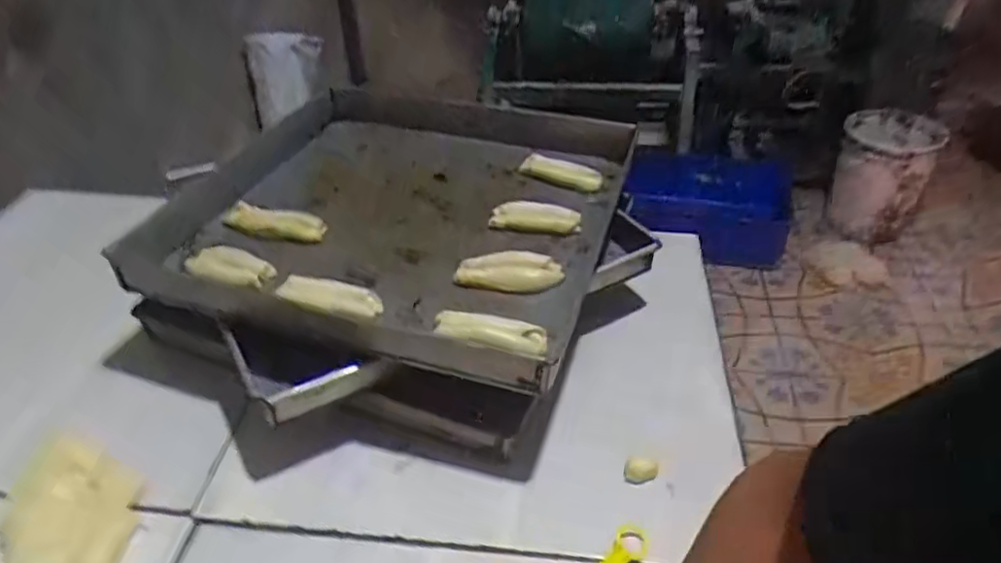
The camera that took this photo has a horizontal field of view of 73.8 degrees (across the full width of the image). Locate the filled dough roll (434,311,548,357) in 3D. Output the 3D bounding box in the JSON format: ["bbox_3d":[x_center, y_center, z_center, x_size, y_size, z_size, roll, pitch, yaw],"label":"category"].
[{"bbox_3d":[-0.010,0.046,0.611,0.102,0.020,0.032,5,39,11],"label":"filled dough roll"}]

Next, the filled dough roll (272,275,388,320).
[{"bbox_3d":[-0.168,0.014,0.657,0.105,0.018,0.033,8,40,13],"label":"filled dough roll"}]

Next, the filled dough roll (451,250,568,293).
[{"bbox_3d":[0.009,-0.013,0.689,0.112,0.040,0.046,-4,38,0],"label":"filled dough roll"}]

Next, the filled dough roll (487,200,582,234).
[{"bbox_3d":[0.038,-0.076,0.764,0.103,0.033,0.030,9,40,15],"label":"filled dough roll"}]

